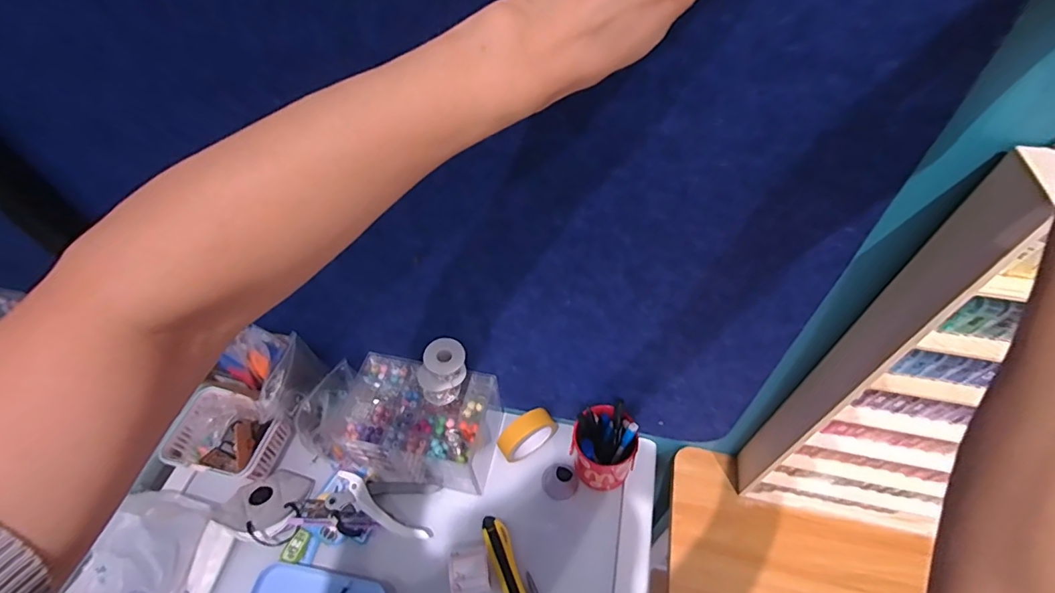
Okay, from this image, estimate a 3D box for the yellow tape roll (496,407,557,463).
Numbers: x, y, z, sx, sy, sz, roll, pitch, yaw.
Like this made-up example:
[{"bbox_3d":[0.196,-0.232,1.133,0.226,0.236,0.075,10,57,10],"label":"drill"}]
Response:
[{"bbox_3d":[0.002,0.221,0.779,0.109,0.098,0.031,-33,58,-21],"label":"yellow tape roll"}]

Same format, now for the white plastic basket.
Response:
[{"bbox_3d":[-0.480,0.227,0.778,0.170,0.081,0.127,15,54,13],"label":"white plastic basket"}]

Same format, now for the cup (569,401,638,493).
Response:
[{"bbox_3d":[0.114,0.233,0.741,0.093,0.133,0.087,-1,52,2],"label":"cup"}]

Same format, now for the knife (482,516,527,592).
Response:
[{"bbox_3d":[-0.029,0.395,0.693,0.037,0.014,0.154,-19,54,-12],"label":"knife"}]

